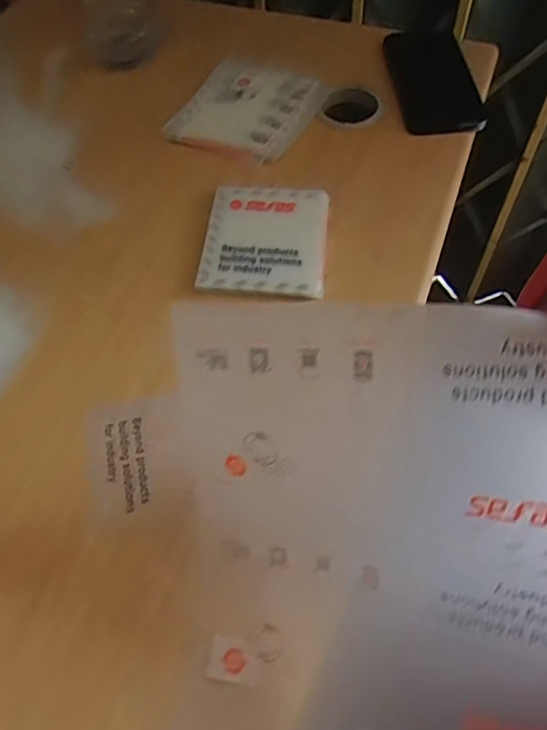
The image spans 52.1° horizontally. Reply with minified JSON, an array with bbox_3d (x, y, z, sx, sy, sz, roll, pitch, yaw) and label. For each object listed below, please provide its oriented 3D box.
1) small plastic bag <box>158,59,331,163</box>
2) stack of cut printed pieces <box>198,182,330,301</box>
[{"bbox_3d":[-0.025,-0.253,0.546,0.122,0.015,0.125,21,62,13],"label":"small plastic bag"},{"bbox_3d":[-0.006,-0.104,0.459,0.098,0.008,0.115,5,60,4],"label":"stack of cut printed pieces"}]

